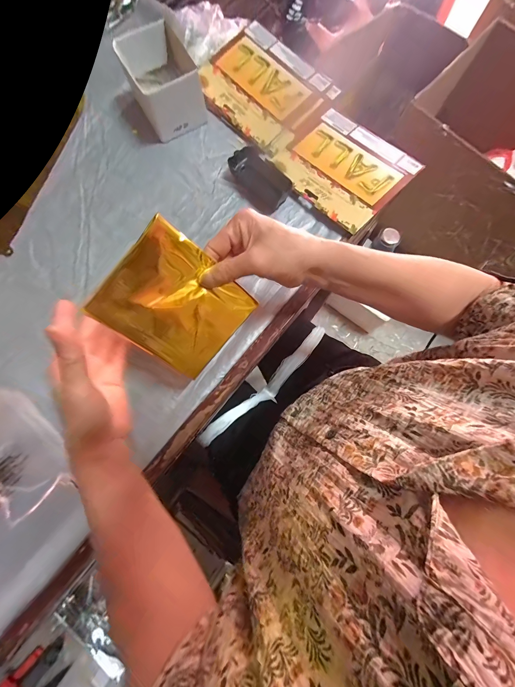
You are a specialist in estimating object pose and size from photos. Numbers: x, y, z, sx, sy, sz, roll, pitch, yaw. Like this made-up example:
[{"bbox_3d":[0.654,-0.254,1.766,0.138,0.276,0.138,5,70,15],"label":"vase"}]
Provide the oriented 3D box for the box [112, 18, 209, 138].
[{"bbox_3d":[-0.150,-0.426,0.452,0.114,0.077,0.121,-26,79,-6],"label":"box"}]

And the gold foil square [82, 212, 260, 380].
[{"bbox_3d":[-0.081,-0.040,0.289,0.134,0.010,0.115,41,85,-32],"label":"gold foil square"}]

